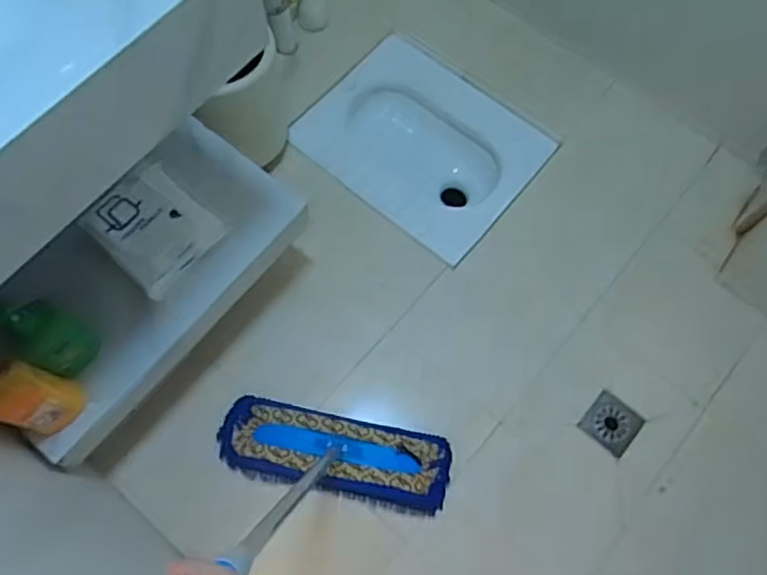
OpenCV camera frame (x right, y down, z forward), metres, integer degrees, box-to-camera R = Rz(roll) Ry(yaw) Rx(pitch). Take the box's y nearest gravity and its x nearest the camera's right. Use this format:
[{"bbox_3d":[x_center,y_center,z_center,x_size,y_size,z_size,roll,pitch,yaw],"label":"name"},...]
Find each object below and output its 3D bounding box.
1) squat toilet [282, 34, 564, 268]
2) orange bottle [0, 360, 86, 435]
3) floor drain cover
[{"bbox_3d":[0.108,-0.371,1.739,0.560,0.150,0.478,38,75,13],"label":"squat toilet"},{"bbox_3d":[-0.534,0.155,0.937,0.056,0.281,0.086,9,71,4],"label":"orange bottle"},{"bbox_3d":[0.493,0.293,1.395,0.112,0.005,0.109,42,71,3],"label":"floor drain cover"}]

